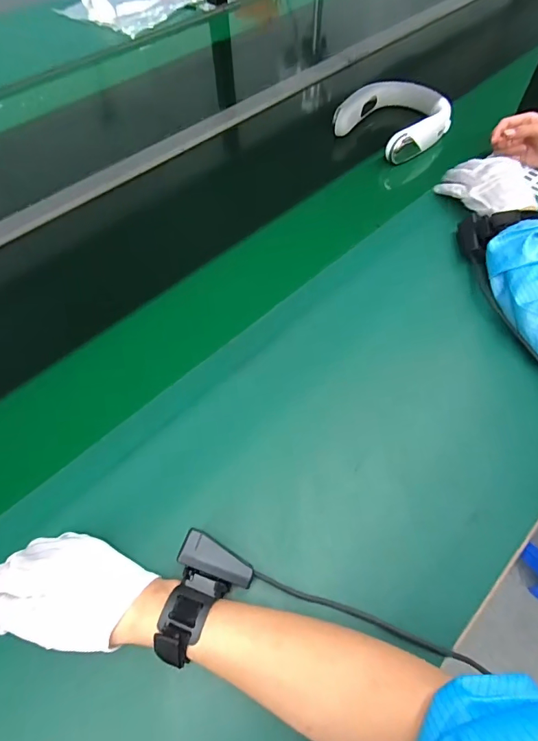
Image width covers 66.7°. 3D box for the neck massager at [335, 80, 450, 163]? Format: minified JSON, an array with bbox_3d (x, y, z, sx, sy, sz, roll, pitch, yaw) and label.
[{"bbox_3d":[0.242,-0.481,0.776,0.201,0.049,0.165,-39,67,-22],"label":"neck massager"}]

